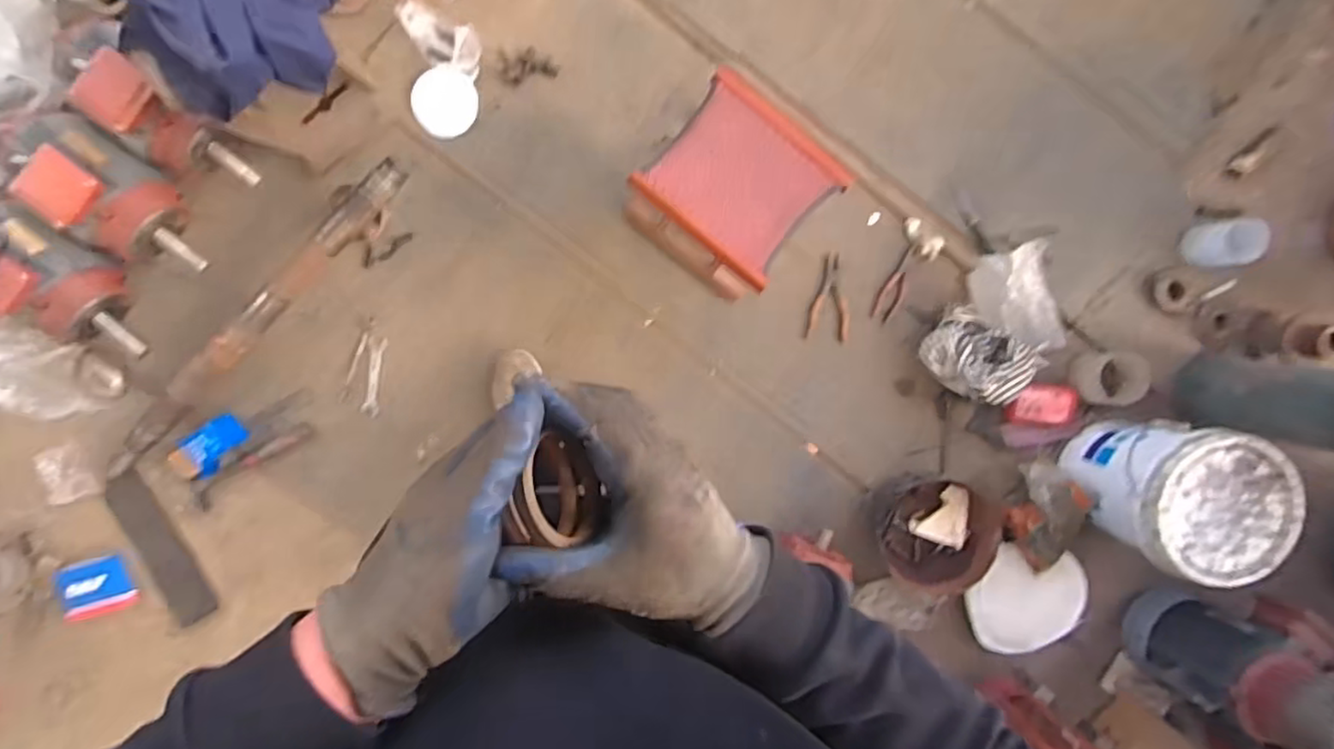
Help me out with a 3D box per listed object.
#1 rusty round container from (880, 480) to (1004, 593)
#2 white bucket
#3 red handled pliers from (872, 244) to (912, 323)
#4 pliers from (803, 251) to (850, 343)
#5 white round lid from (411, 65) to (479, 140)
[{"bbox_3d":[0.615,0.366,1.512,0.268,0.083,0.244,0,95,-4],"label":"rusty round container"},{"bbox_3d":[1.064,0.248,1.406,0.289,0.271,0.281,0,95,-4],"label":"white bucket"},{"bbox_3d":[0.506,-0.196,1.489,0.051,0.010,0.168,30,93,-7],"label":"red handled pliers"},{"bbox_3d":[0.359,-0.168,1.476,0.095,0.015,0.187,5,95,-4],"label":"pliers"},{"bbox_3d":[-0.454,-0.556,1.383,0.128,0.019,0.136,-2,106,-9],"label":"white round lid"}]

